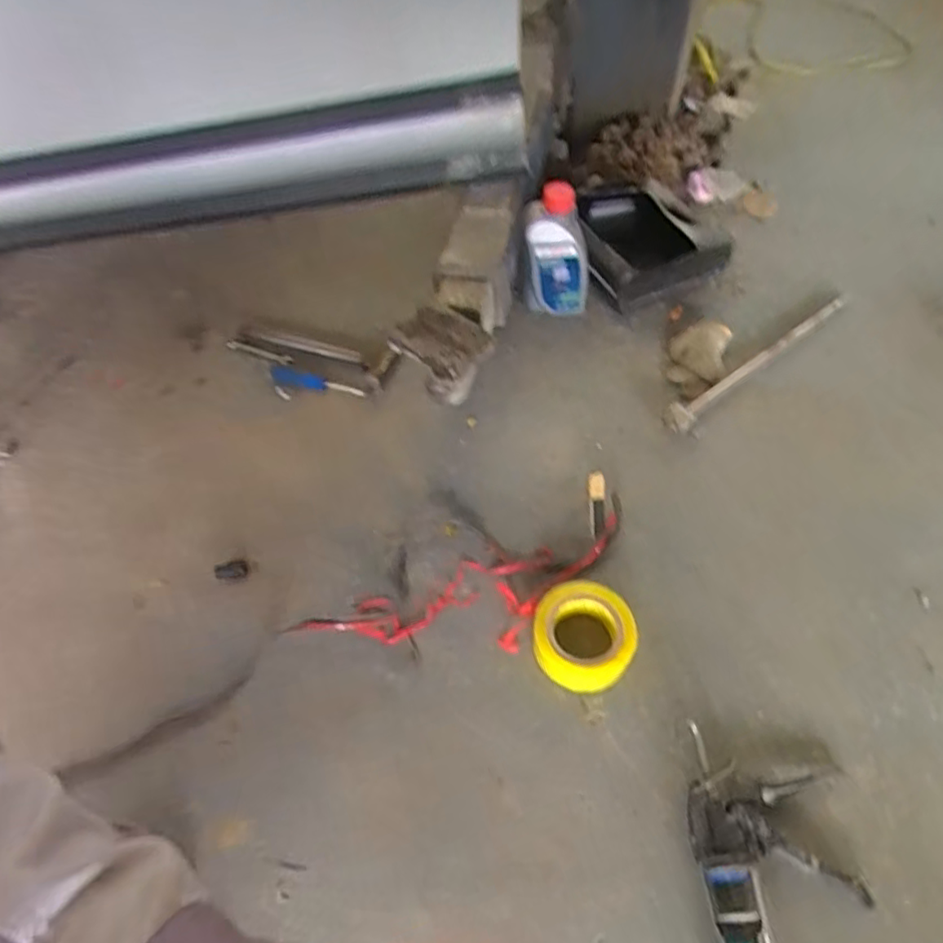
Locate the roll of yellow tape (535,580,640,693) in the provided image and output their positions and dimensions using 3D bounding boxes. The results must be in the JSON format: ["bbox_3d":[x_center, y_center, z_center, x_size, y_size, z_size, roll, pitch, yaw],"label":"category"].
[{"bbox_3d":[0.131,0.191,0.736,0.114,0.055,0.116,-2,55,3],"label":"roll of yellow tape"}]

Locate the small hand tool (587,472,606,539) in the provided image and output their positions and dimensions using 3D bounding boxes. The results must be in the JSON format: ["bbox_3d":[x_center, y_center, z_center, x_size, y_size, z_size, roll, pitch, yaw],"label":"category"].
[{"bbox_3d":[0.174,0.045,0.872,0.023,0.009,0.105,3,55,7],"label":"small hand tool"}]

